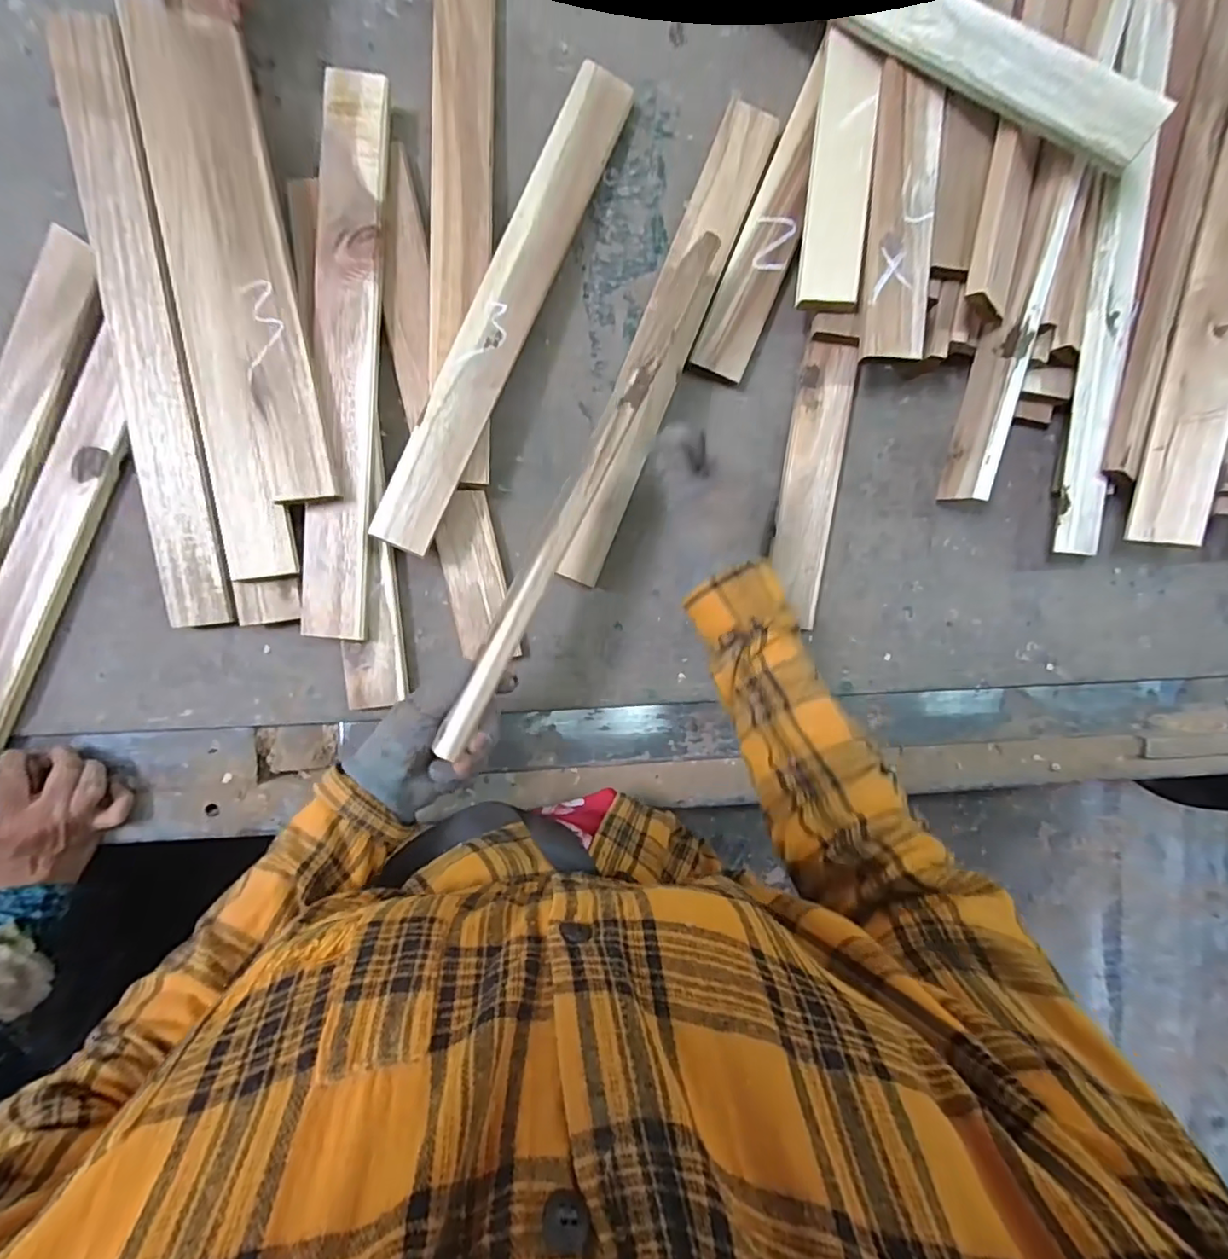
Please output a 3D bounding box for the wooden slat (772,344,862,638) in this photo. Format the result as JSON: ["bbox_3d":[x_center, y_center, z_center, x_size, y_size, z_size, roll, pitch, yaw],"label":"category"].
[{"bbox_3d":[0.186,-0.136,0.550,0.057,0.022,0.250,9,91,-4],"label":"wooden slat"}]

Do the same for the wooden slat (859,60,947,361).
[{"bbox_3d":[0.245,-0.350,0.495,0.052,0.009,0.234,3,96,-4],"label":"wooden slat"}]

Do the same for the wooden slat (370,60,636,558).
[{"bbox_3d":[-0.090,-0.275,0.495,0.046,0.007,0.446,24,84,-14],"label":"wooden slat"}]

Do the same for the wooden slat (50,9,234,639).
[{"bbox_3d":[-0.381,-0.237,0.474,0.062,0.010,0.468,-11,95,-6],"label":"wooden slat"}]

